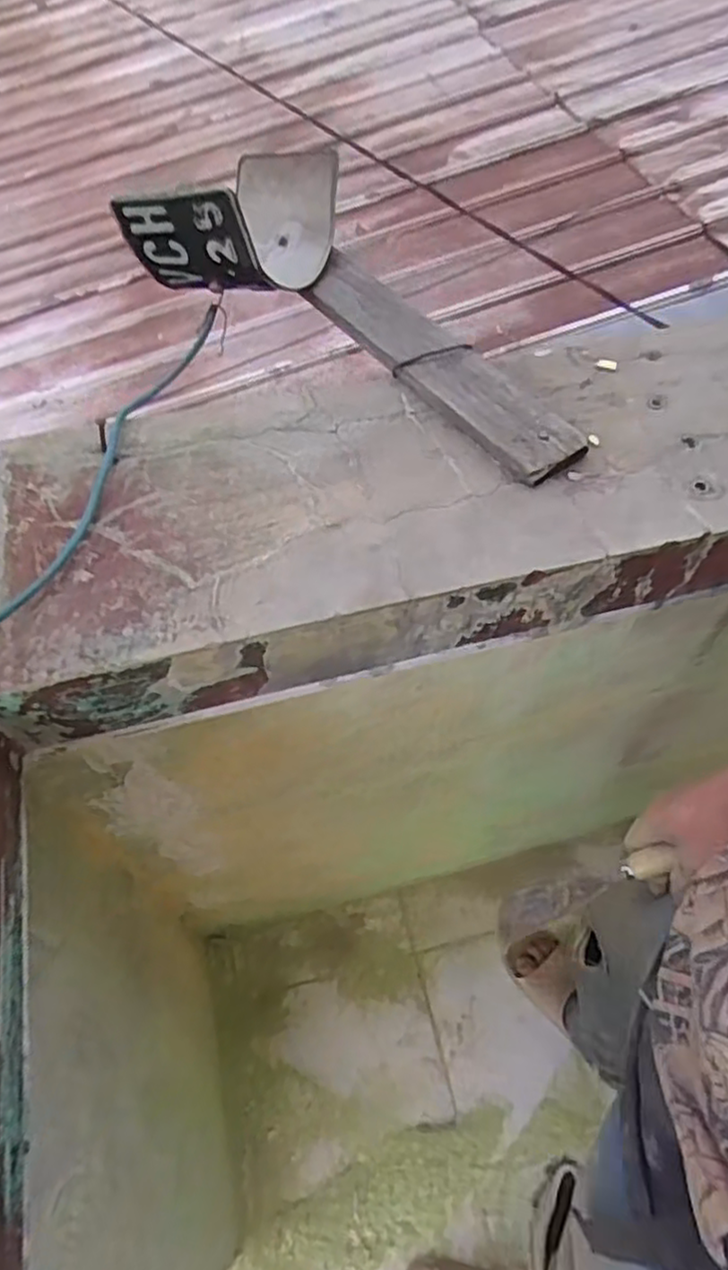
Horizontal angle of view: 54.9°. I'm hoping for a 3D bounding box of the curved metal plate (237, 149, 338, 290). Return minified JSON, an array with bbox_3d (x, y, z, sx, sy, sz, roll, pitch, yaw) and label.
[{"bbox_3d":[-0.074,-0.371,0.626,0.096,0.034,0.133,7,94,23],"label":"curved metal plate"}]

